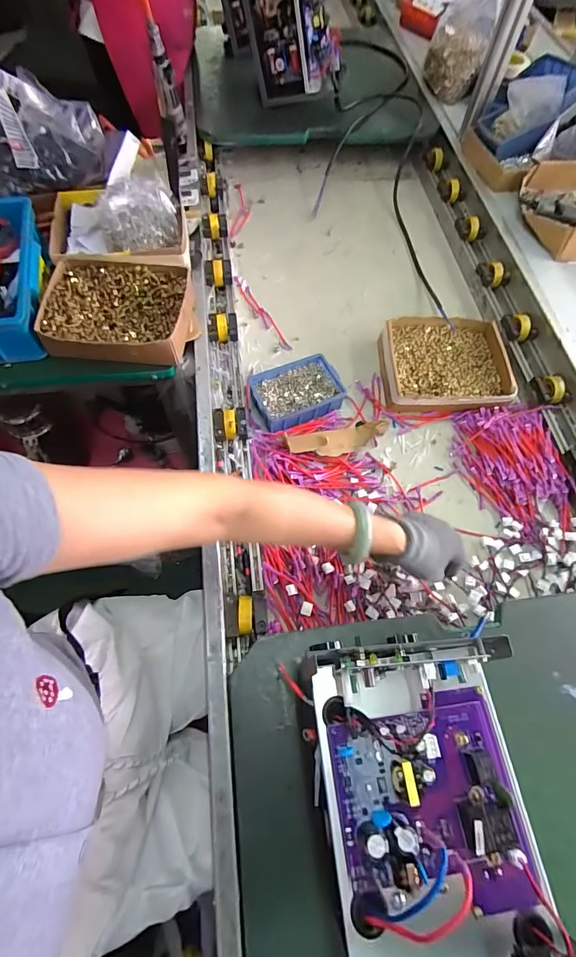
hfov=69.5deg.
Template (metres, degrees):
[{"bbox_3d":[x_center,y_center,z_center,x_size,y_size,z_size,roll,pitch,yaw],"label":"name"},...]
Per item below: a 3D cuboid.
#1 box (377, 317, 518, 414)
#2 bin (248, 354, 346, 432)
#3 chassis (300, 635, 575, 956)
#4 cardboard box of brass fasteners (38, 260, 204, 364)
[{"bbox_3d":[0.290,-0.210,0.770,0.228,0.046,0.206,-1,64,-3],"label":"box"},{"bbox_3d":[0.016,-0.148,0.722,0.147,0.045,0.104,-17,66,-11],"label":"bin"},{"bbox_3d":[0.102,0.230,0.304,0.150,0.073,0.208,-5,64,-5],"label":"chassis"},{"bbox_3d":[-0.275,-0.271,0.680,0.225,0.065,0.176,2,64,-2],"label":"cardboard box of brass fasteners"}]

